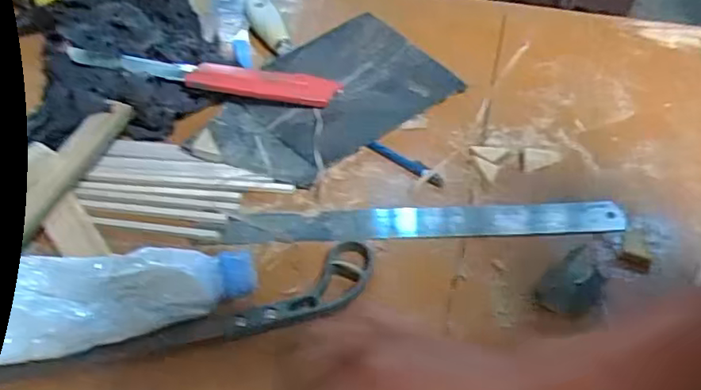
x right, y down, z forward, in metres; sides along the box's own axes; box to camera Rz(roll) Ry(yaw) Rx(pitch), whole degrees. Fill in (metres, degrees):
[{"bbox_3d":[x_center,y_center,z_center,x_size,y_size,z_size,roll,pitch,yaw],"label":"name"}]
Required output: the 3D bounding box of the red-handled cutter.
[{"bbox_3d":[-0.123,-0.104,0.547,0.225,0.014,0.027,7,48,-9],"label":"red-handled cutter"}]

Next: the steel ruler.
[{"bbox_3d":[0.057,0.020,0.483,0.303,0.005,0.032,-2,51,-3],"label":"steel ruler"}]

